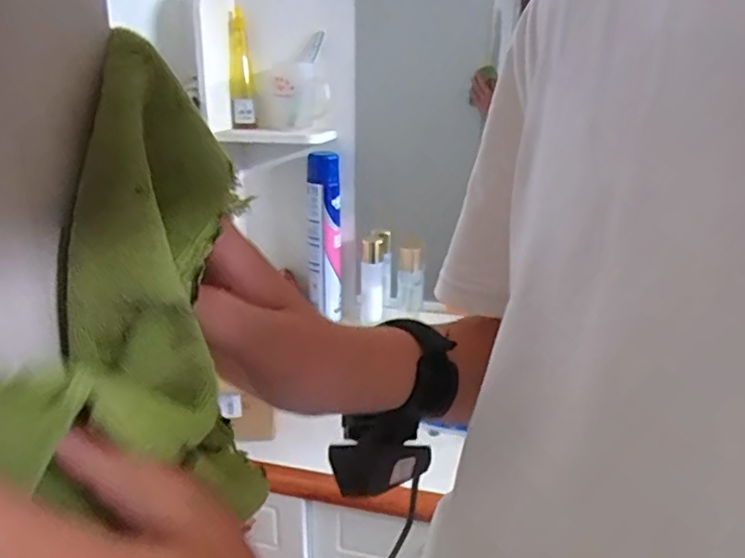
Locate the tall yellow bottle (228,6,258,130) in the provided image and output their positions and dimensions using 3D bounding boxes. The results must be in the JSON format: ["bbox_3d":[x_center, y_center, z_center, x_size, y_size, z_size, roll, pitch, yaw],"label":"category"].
[{"bbox_3d":[-0.235,-0.373,1.081,0.041,0.197,0.035,-3,19,-11],"label":"tall yellow bottle"}]

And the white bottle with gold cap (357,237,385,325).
[{"bbox_3d":[-0.002,0.003,1.152,0.047,0.167,0.041,0,19,-1],"label":"white bottle with gold cap"}]

